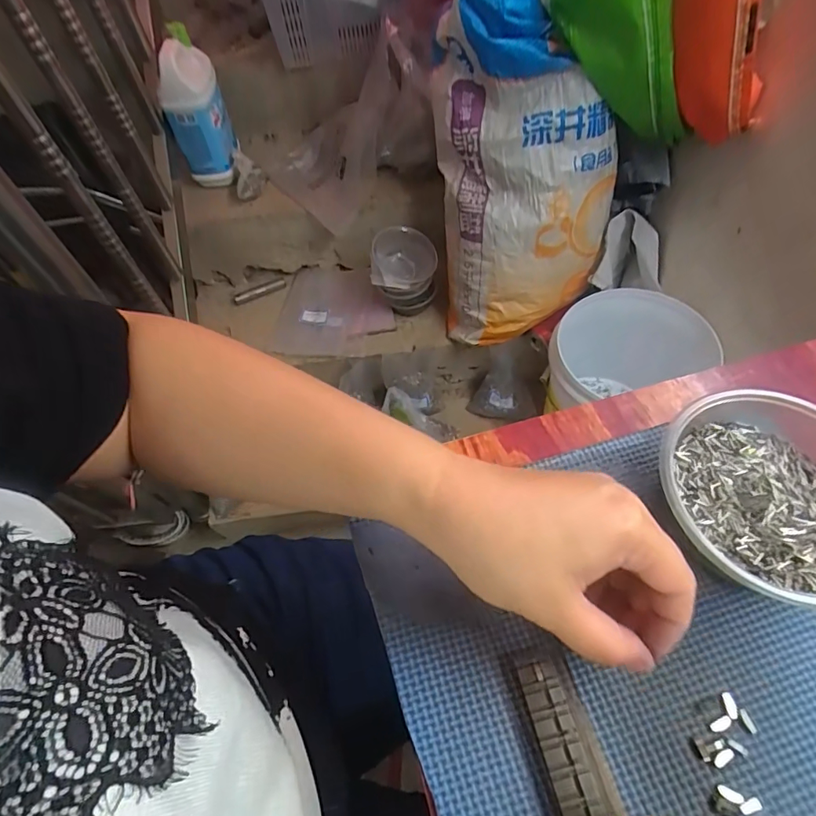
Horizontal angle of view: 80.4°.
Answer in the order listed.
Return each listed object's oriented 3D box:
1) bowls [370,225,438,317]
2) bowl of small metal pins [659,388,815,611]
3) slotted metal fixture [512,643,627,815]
[{"bbox_3d":[-0.007,-0.266,0.964,0.126,0.139,0.107,-5,59,1],"label":"bowls"},{"bbox_3d":[0.201,0.048,0.266,0.124,0.049,0.113,-2,60,3],"label":"bowl of small metal pins"},{"bbox_3d":[0.076,0.156,0.229,0.029,0.012,0.076,-12,57,-4],"label":"slotted metal fixture"}]

